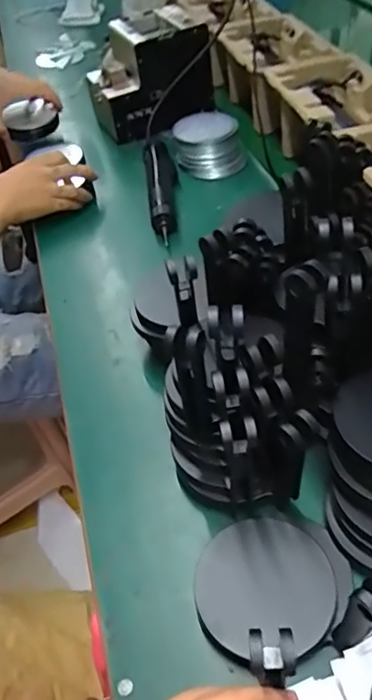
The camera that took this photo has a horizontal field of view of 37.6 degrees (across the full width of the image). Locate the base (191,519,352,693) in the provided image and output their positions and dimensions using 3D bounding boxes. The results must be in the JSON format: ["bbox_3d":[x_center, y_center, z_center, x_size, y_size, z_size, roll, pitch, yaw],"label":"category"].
[{"bbox_3d":[0.063,0.171,0.401,0.098,0.015,0.114,36,59,28],"label":"base"}]

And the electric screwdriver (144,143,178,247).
[{"bbox_3d":[-0.034,-0.237,0.790,0.041,0.041,0.234,-6,49,-3],"label":"electric screwdriver"}]

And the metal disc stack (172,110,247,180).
[{"bbox_3d":[0.034,-0.319,0.847,0.107,0.053,0.108,-5,49,-2],"label":"metal disc stack"}]

